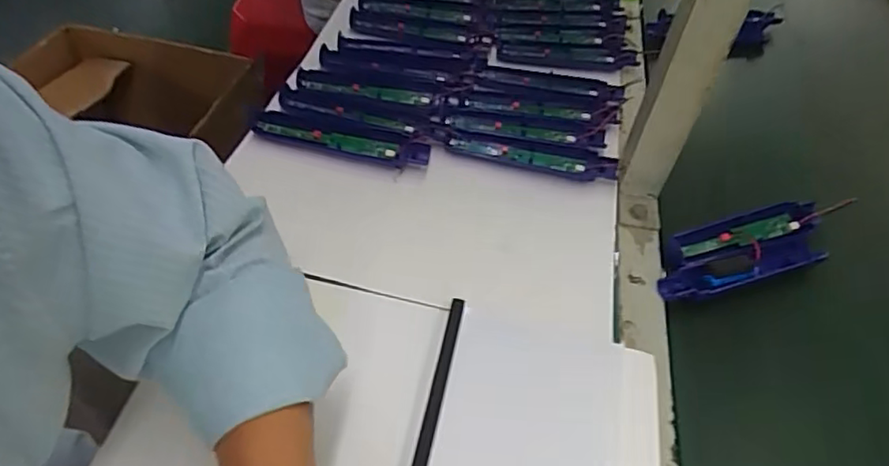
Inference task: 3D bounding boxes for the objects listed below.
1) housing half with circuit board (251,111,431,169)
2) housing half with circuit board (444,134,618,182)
[{"bbox_3d":[-0.098,-0.090,0.586,0.166,0.023,0.035,13,47,6],"label":"housing half with circuit board"},{"bbox_3d":[0.085,-0.080,0.597,0.163,0.014,0.035,10,47,4],"label":"housing half with circuit board"}]

